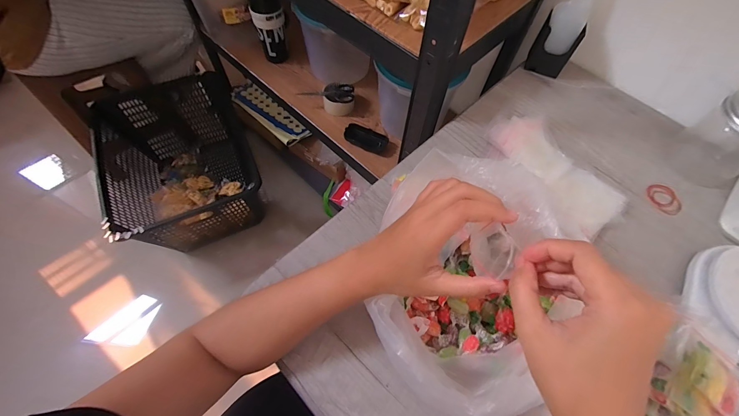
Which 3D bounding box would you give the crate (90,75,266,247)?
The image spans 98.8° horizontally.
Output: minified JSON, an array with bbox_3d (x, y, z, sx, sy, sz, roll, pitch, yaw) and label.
[{"bbox_3d":[-0.649,-0.152,1.153,0.451,0.312,0.597,-27,66,-16],"label":"crate"}]

